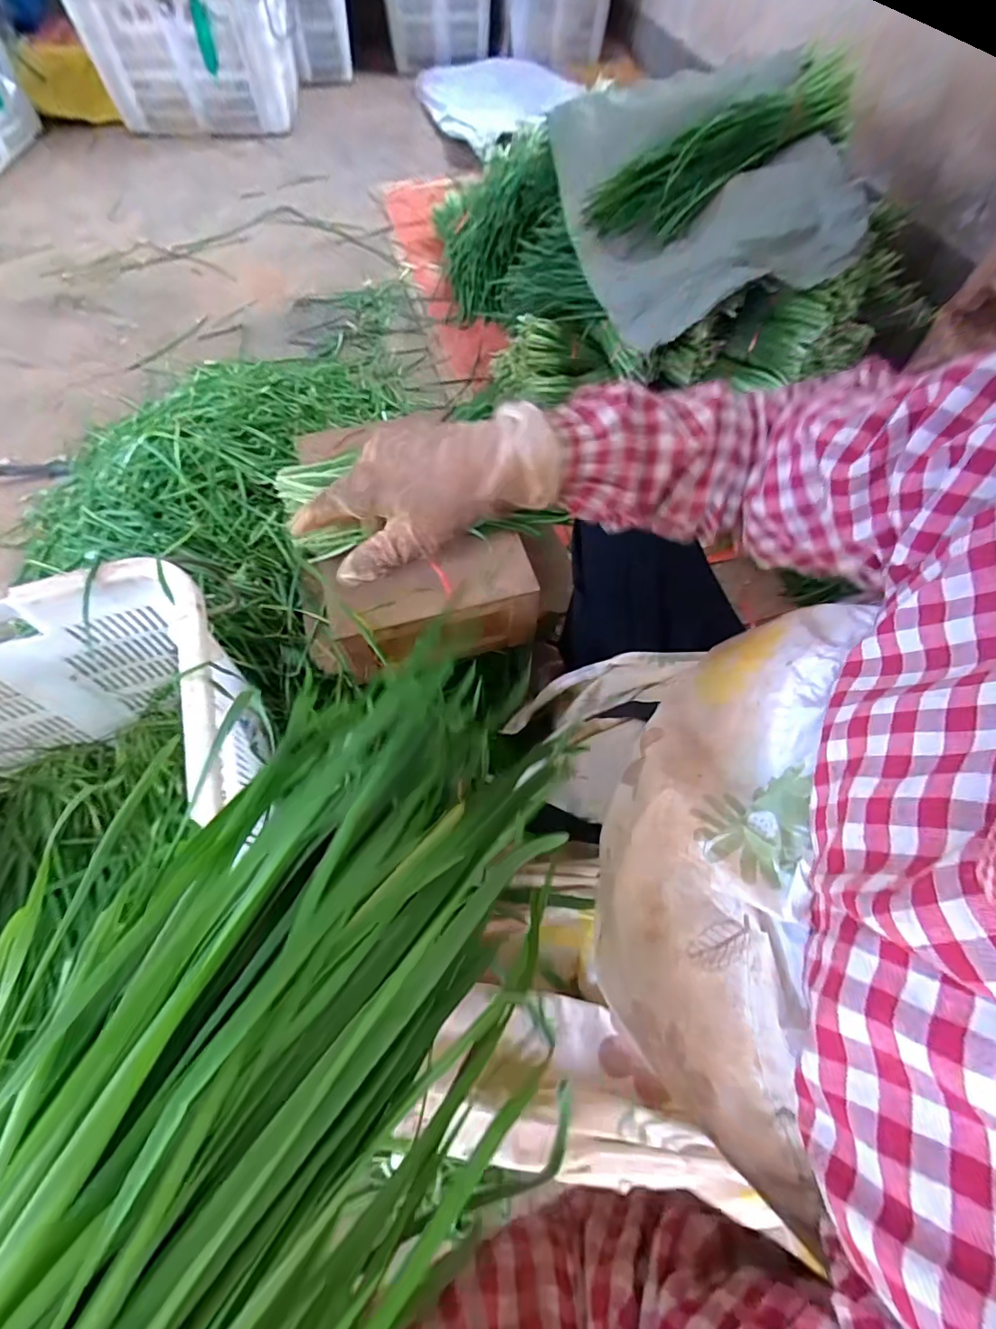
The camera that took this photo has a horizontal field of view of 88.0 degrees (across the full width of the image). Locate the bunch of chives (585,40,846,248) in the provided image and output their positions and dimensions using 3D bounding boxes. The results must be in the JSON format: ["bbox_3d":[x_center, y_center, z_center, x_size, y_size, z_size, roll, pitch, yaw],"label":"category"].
[{"bbox_3d":[0.422,-1.008,1.010,0.507,0.100,0.198,-27,66,4],"label":"bunch of chives"}]

